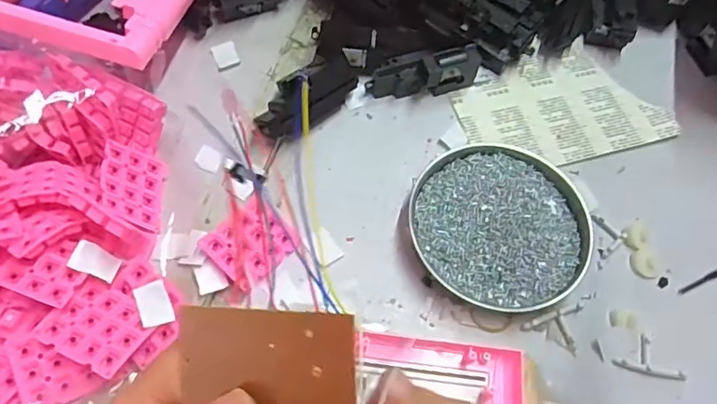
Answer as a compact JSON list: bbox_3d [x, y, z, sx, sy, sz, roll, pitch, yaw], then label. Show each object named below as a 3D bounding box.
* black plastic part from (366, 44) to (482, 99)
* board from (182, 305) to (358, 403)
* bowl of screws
[{"bbox_3d":[0.058,-0.113,0.476,0.097,0.038,0.028,-4,64,-5],"label":"black plastic part"},{"bbox_3d":[-0.030,0.074,0.192,0.067,0.008,0.072,-4,95,13],"label":"board"},{"bbox_3d":[0.109,0.017,0.420,0.135,0.021,0.133,1,63,-2],"label":"bowl of screws"}]

